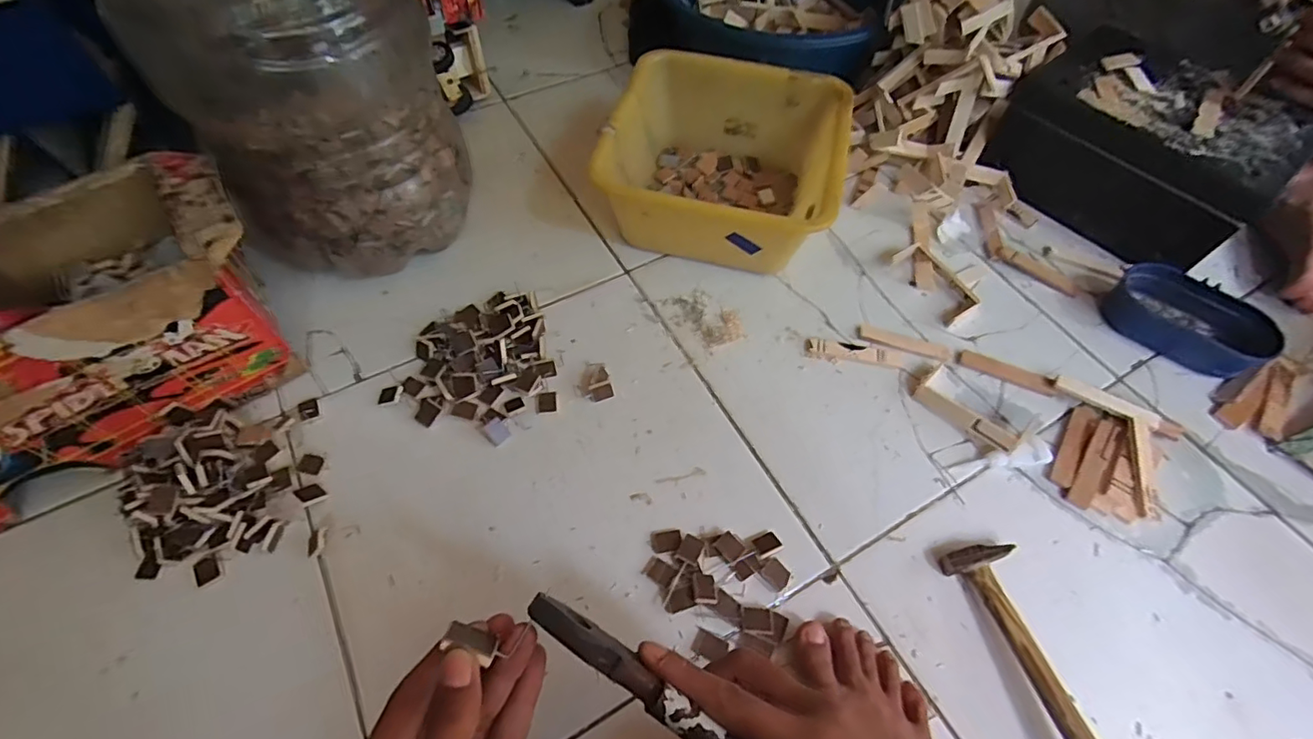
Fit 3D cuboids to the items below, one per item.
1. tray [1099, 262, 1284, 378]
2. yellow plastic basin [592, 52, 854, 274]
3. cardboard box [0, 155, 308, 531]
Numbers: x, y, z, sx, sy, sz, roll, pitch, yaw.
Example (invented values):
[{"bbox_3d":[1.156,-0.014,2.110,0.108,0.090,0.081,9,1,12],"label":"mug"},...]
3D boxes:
[{"bbox_3d":[0.592,-0.052,0.626,0.154,0.055,0.079,40,65,20],"label":"tray"},{"bbox_3d":[0.081,-0.247,0.687,0.257,0.129,0.253,13,59,6],"label":"yellow plastic basin"},{"bbox_3d":[-0.530,-0.027,0.494,0.363,0.190,0.180,-32,65,-20],"label":"cardboard box"}]

